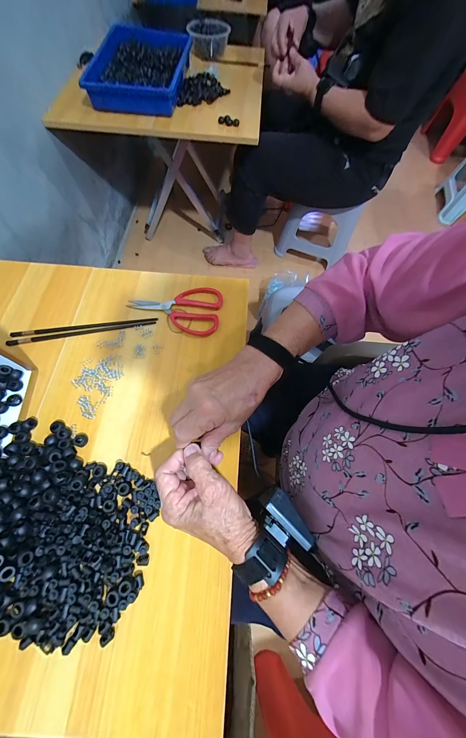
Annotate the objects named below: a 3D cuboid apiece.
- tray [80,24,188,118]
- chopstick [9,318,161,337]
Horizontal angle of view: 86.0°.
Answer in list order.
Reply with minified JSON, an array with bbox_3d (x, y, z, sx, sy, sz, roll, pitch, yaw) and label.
[{"bbox_3d":[-0.278,-0.906,0.753,0.255,0.079,0.405,3,66,0],"label":"tray"},{"bbox_3d":[-0.250,-0.072,0.426,0.235,0.006,0.009,-8,67,-5],"label":"chopstick"}]

